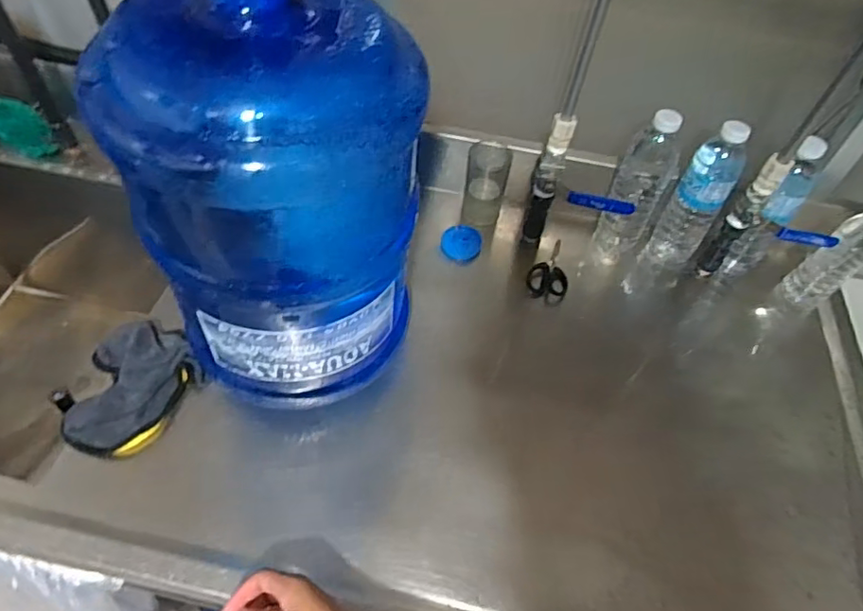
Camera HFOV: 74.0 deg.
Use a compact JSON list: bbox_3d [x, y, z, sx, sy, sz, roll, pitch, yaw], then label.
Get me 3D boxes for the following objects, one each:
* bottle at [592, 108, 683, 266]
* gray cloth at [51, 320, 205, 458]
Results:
[{"bbox_3d":[0.282,-0.153,0.782,0.073,0.235,0.071,27,54,15],"label":"bottle"},{"bbox_3d":[-0.344,0.089,0.646,0.130,0.044,0.158,29,55,16],"label":"gray cloth"}]

